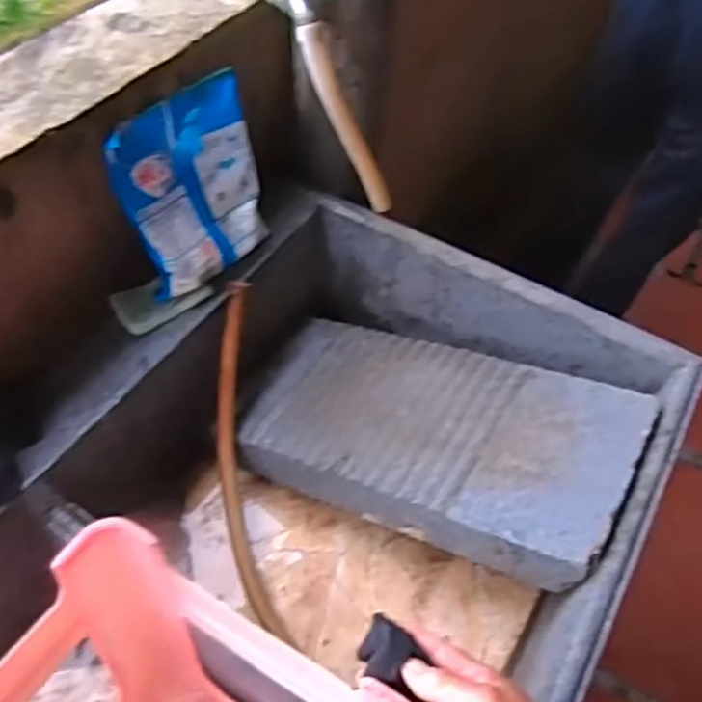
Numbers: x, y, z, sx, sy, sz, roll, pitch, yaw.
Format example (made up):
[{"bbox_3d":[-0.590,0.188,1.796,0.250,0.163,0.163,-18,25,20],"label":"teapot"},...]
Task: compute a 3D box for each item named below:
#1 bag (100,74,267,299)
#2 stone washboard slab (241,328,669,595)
[{"bbox_3d":[-0.166,-0.178,0.784,0.029,0.191,0.168,14,43,41],"label":"bag"},{"bbox_3d":[0.086,0.088,0.798,0.428,0.035,0.228,14,46,32],"label":"stone washboard slab"}]

